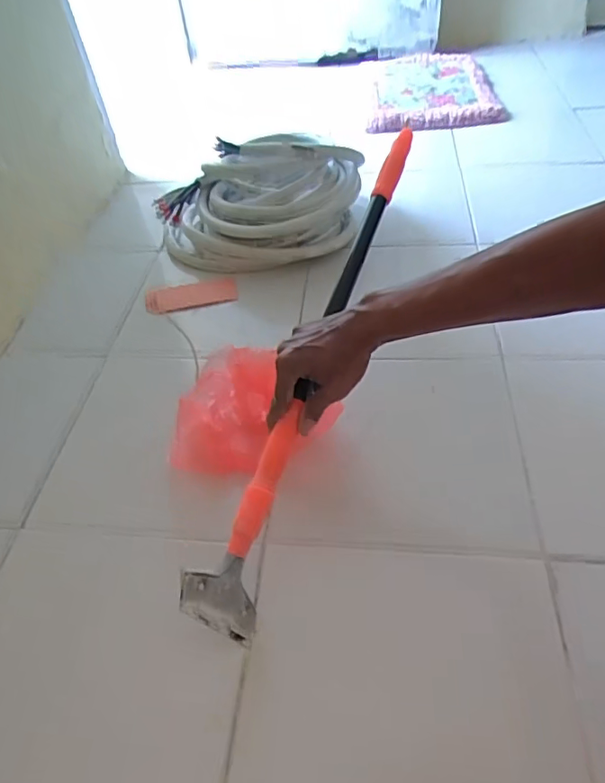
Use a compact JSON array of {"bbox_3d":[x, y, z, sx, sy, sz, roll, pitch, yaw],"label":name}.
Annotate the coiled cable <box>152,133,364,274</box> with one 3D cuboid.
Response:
[{"bbox_3d":[-0.071,-0.338,0.948,0.362,0.171,0.218,-12,47,-6],"label":"coiled cable"}]

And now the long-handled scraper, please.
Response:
[{"bbox_3d":[0.019,-0.042,0.616,0.051,0.107,0.603,14,66,18],"label":"long-handled scraper"}]

